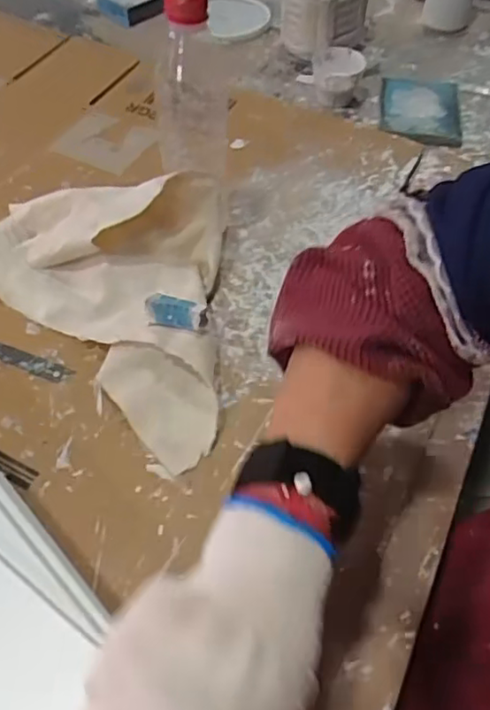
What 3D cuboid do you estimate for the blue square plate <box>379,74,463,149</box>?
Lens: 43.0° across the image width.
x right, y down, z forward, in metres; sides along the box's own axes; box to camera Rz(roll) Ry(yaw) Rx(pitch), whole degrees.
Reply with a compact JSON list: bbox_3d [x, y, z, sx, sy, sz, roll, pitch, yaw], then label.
[{"bbox_3d":[0.217,-0.308,0.768,0.095,0.007,0.149,8,53,6],"label":"blue square plate"}]

